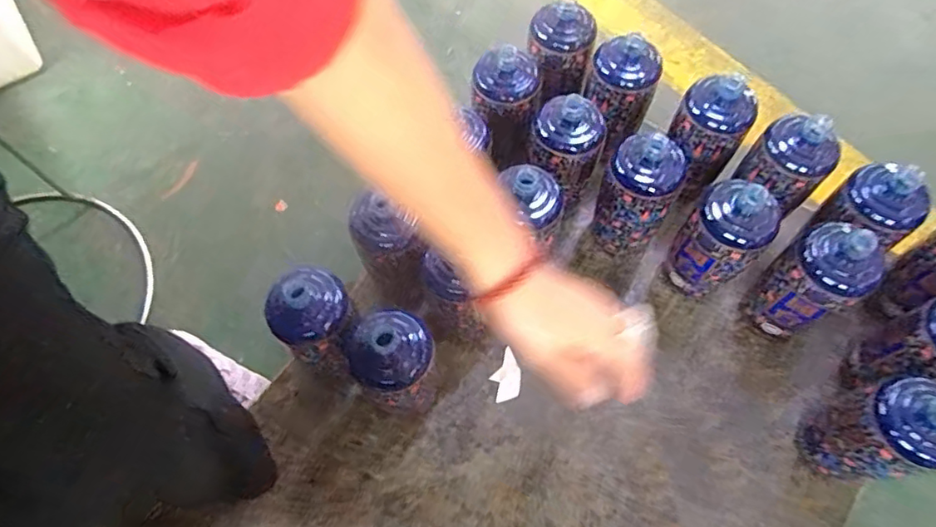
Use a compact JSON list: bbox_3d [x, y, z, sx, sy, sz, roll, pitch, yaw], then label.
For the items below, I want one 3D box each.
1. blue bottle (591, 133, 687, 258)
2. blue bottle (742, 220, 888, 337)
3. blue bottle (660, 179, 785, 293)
[{"bbox_3d":[0.191,-0.077,0.681,0.081,0.169,0.079,25,68,12],"label":"blue bottle"},{"bbox_3d":[0.362,0.022,0.637,0.082,0.183,0.073,41,73,17],"label":"blue bottle"},{"bbox_3d":[0.275,-0.025,0.651,0.082,0.162,0.072,31,70,14],"label":"blue bottle"}]

